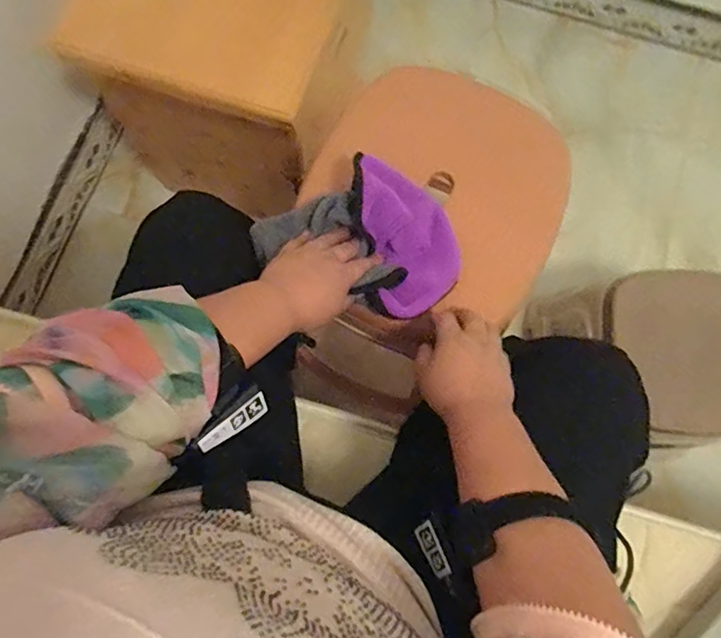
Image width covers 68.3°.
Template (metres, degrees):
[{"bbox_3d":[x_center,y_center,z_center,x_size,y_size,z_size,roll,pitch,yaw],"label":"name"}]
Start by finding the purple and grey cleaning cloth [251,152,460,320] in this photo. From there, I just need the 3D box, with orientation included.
[{"bbox_3d":[0.010,-0.089,0.548,0.200,0.050,0.139,24,77,5],"label":"purple and grey cleaning cloth"}]

